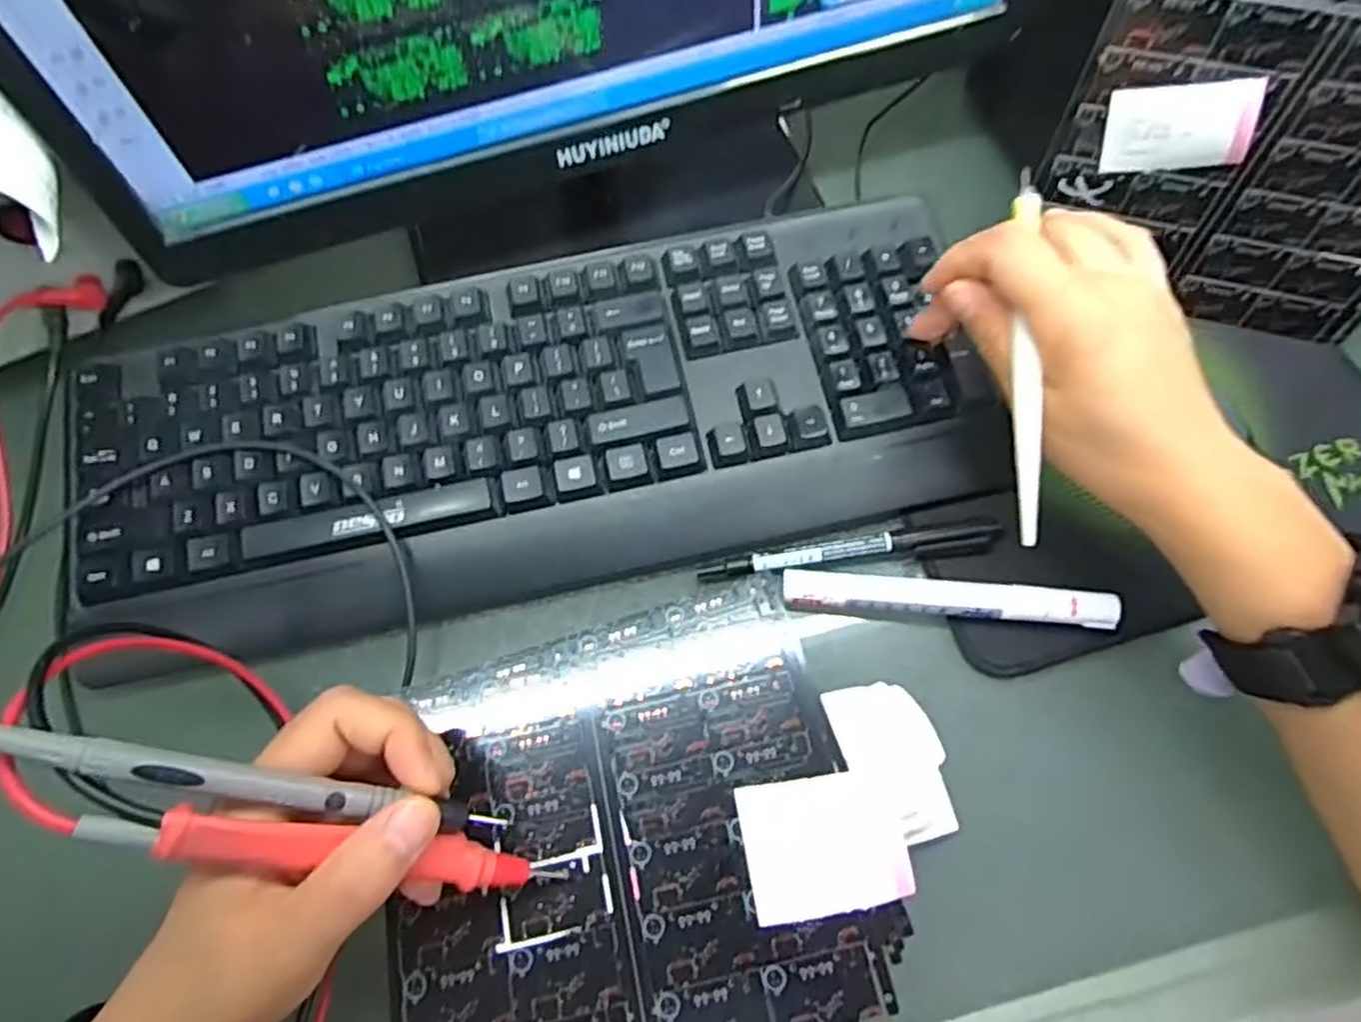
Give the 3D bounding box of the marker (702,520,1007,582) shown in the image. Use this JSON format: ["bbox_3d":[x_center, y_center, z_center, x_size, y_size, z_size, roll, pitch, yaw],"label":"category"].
[{"bbox_3d":[0.080,0.017,0.351,0.140,0.010,0.014,-9,67,-2],"label":"marker"}]

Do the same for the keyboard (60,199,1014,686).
[{"bbox_3d":[-0.069,-0.040,0.371,0.420,0.044,0.156,-12,67,-3],"label":"keyboard"}]

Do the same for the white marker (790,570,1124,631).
[{"bbox_3d":[0.118,0.040,0.340,0.142,0.014,0.015,4,67,3],"label":"white marker"}]

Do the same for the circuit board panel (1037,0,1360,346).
[{"bbox_3d":[0.265,-0.147,0.349,0.183,0.141,0.005,14,56,9],"label":"circuit board panel"}]

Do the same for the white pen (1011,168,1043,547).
[{"bbox_3d":[0.130,-0.052,0.286,0.009,0.006,0.128,2,84,2],"label":"white pen"}]

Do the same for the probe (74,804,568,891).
[{"bbox_3d":[-0.102,0.107,0.240,0.141,0.019,0.016,22,64,-30],"label":"probe"}]

